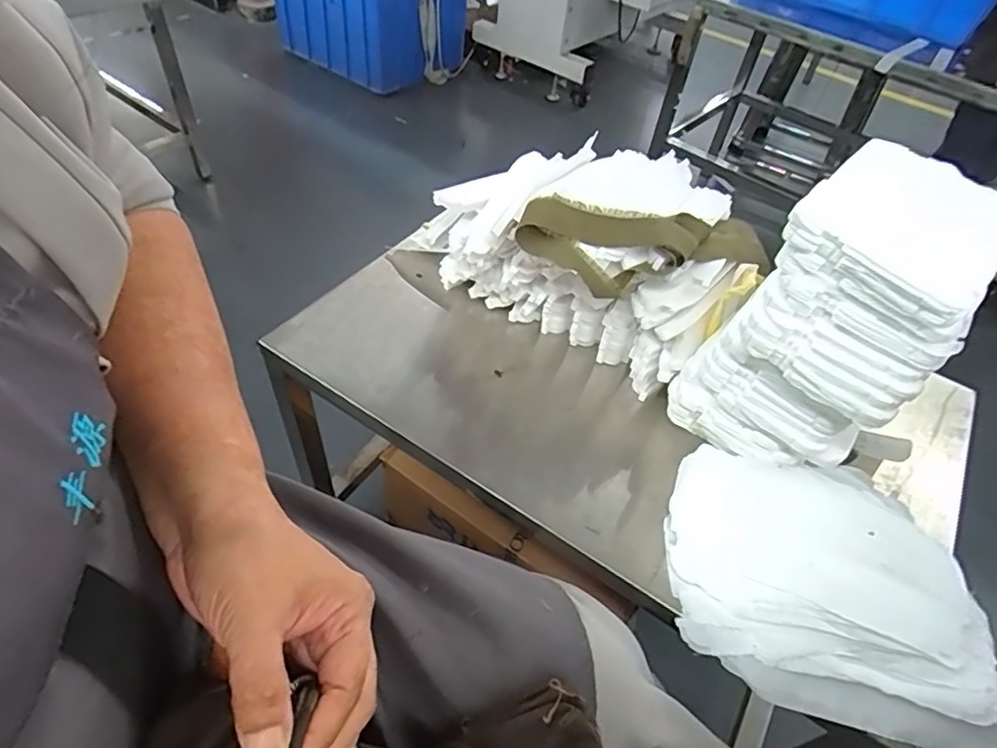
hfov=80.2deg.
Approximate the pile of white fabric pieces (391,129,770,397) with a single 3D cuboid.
[{"bbox_3d":[0.077,-0.130,0.663,0.373,0.161,0.227,12,48,4],"label":"pile of white fabric pieces"}]

